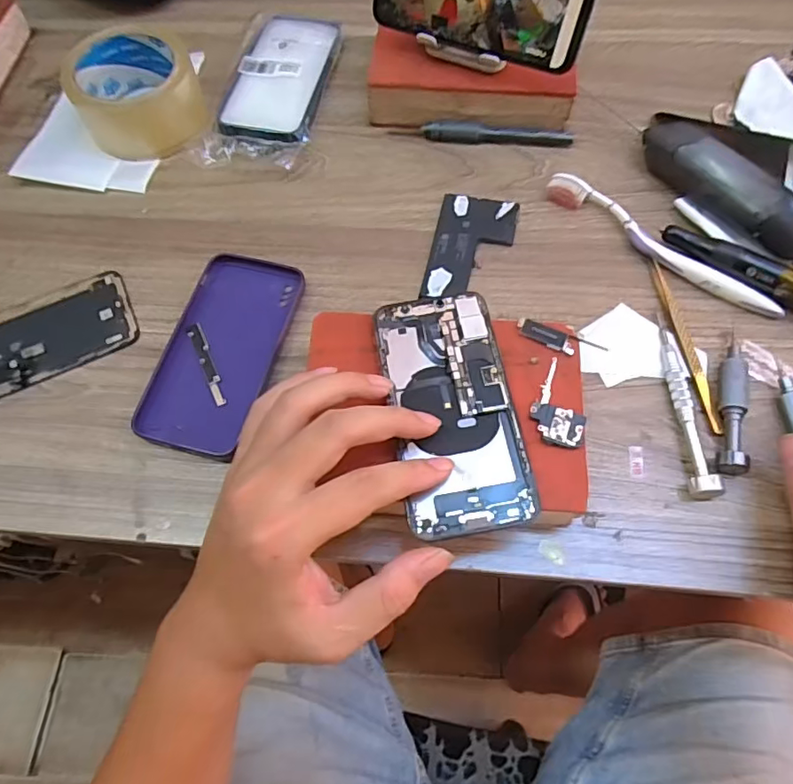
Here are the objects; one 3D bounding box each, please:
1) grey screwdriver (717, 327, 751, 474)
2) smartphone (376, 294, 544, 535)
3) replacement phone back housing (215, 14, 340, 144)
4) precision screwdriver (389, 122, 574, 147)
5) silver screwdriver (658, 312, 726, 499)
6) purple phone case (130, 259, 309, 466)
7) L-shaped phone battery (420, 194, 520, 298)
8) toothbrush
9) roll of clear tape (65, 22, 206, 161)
[{"bbox_3d":[0.208,0.003,0.340,0.014,0.015,0.095,12,68,7],"label":"grey screwdriver"},{"bbox_3d":[0.031,0.006,0.309,0.068,0.013,0.141,-11,68,-3],"label":"smartphone"},{"bbox_3d":[-0.100,-0.275,0.478,0.082,0.014,0.153,9,67,6],"label":"replacement phone back housing"},{"bbox_3d":[0.069,-0.210,0.446,0.144,0.013,0.013,6,67,4],"label":"precision screwdriver"},{"bbox_3d":[0.177,0.004,0.341,0.016,0.017,0.121,-3,67,0],"label":"silver screwdriver"},{"bbox_3d":[-0.117,-0.030,0.373,0.071,0.010,0.145,14,68,8],"label":"purple phone case"},{"bbox_3d":[0.055,-0.105,0.403,0.057,0.007,0.092,12,68,7],"label":"L-shaped phone battery"},{"bbox_3d":[0.184,-0.104,0.390,0.180,0.013,0.022,41,74,17],"label":"toothbrush"},{"bbox_3d":[-0.208,-0.244,0.445,0.093,0.052,0.090,-2,64,4],"label":"roll of clear tape"}]

